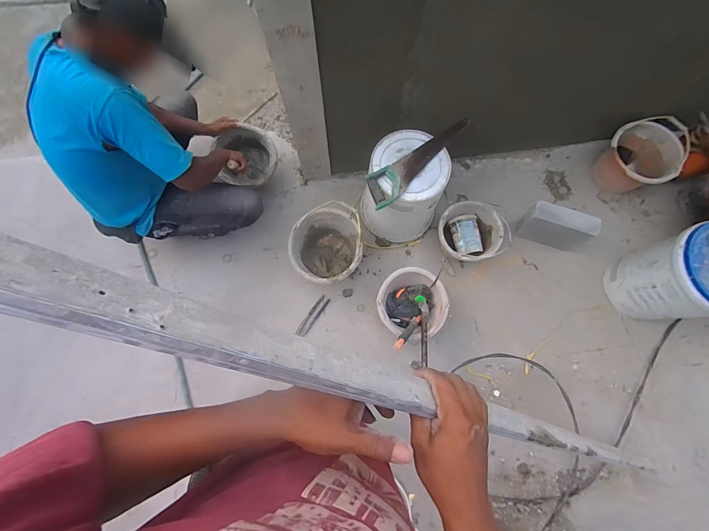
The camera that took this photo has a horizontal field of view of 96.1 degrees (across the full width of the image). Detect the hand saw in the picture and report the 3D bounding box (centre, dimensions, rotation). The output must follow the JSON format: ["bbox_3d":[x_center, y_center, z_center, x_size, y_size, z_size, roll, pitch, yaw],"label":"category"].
[{"bbox_3d":[0.221,-0.349,1.049,0.438,0.037,0.110,-37,80,-8],"label":"hand saw"}]

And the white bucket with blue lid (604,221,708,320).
[{"bbox_3d":[1.157,0.029,1.116,0.281,0.340,0.292,0,77,0],"label":"white bucket with blue lid"}]

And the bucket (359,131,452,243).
[{"bbox_3d":[0.178,-0.279,1.215,0.285,0.354,0.287,0,77,0],"label":"bucket"}]

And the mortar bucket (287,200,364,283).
[{"bbox_3d":[-0.108,-0.063,1.247,0.257,0.194,0.276,0,77,0],"label":"mortar bucket"}]

